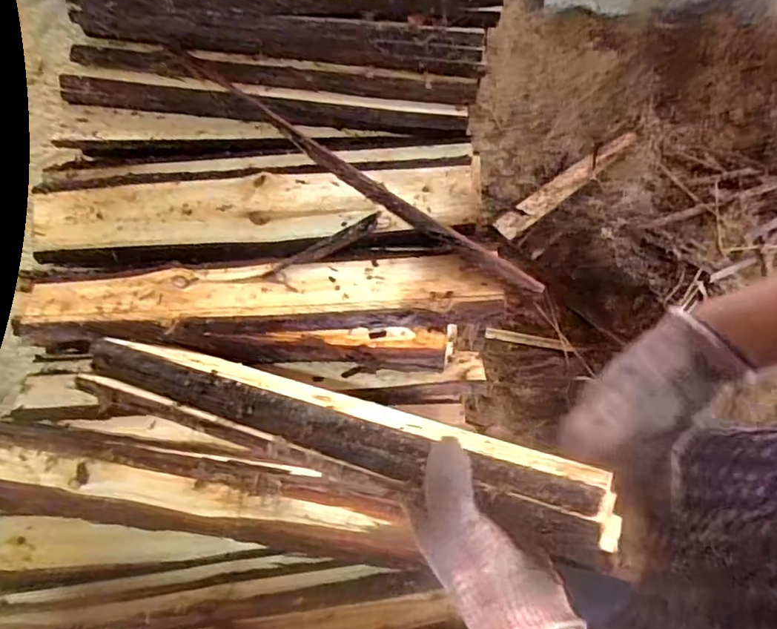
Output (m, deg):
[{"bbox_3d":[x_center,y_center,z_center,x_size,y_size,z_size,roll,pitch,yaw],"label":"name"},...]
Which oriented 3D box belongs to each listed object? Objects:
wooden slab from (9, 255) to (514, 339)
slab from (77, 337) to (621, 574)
[{"bbox_3d":[-0.132,-0.020,0.601,0.482,0.020,0.078,-2,69,-3],"label":"wooden slab"},{"bbox_3d":[-0.064,0.090,0.468,0.470,0.042,0.065,11,64,25],"label":"slab"}]

